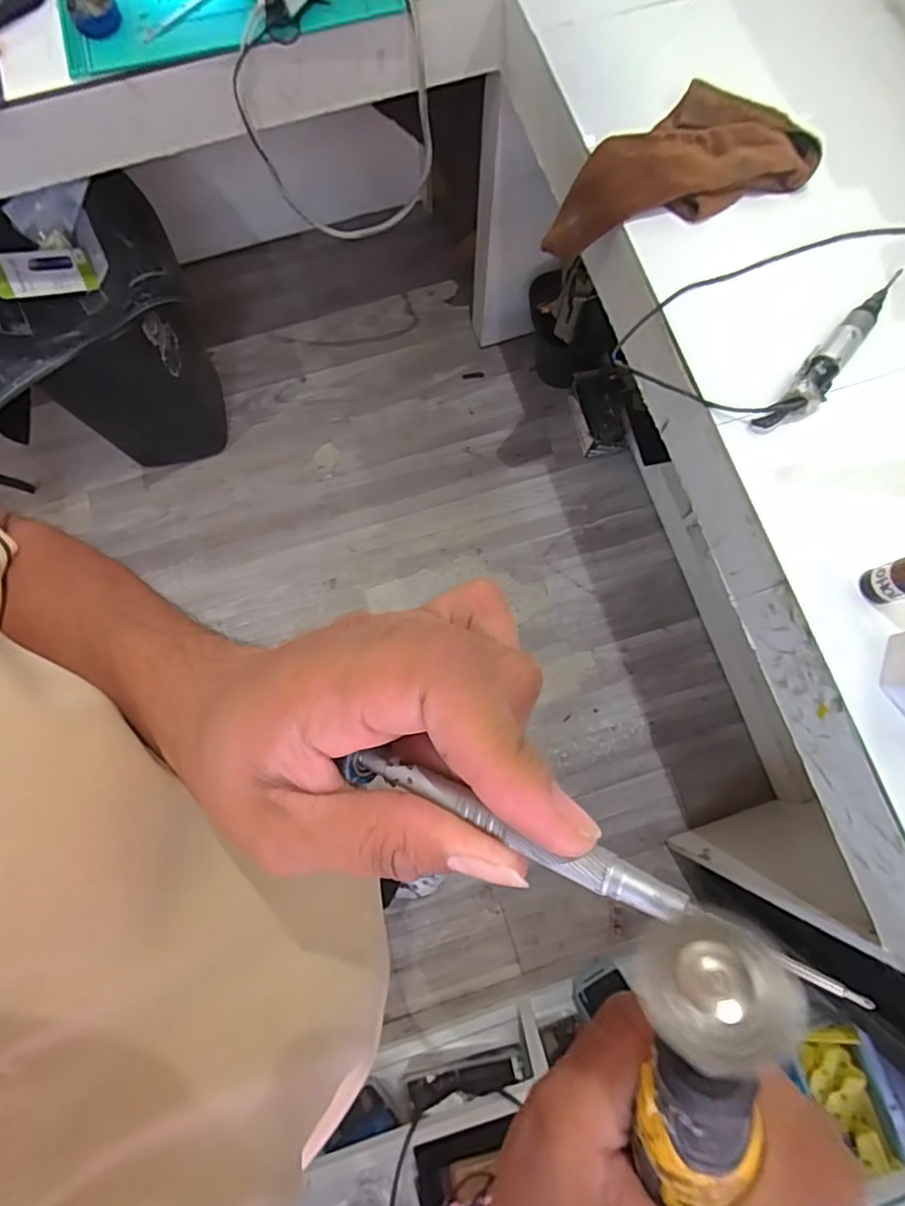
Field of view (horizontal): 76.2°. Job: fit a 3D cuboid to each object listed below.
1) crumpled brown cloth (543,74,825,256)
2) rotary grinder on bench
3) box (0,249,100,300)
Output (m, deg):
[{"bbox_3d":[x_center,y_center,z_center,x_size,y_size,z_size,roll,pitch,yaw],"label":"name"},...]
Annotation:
[{"bbox_3d":[0.266,-0.544,0.711,0.320,0.068,0.158,-13,78,12],"label":"crumpled brown cloth"},{"bbox_3d":[0.427,-0.278,0.637,0.042,0.033,0.251,40,81,8],"label":"rotary grinder on bench"},{"bbox_3d":[-0.735,-0.593,1.035,0.162,0.025,0.081,-29,106,-37],"label":"box"}]

